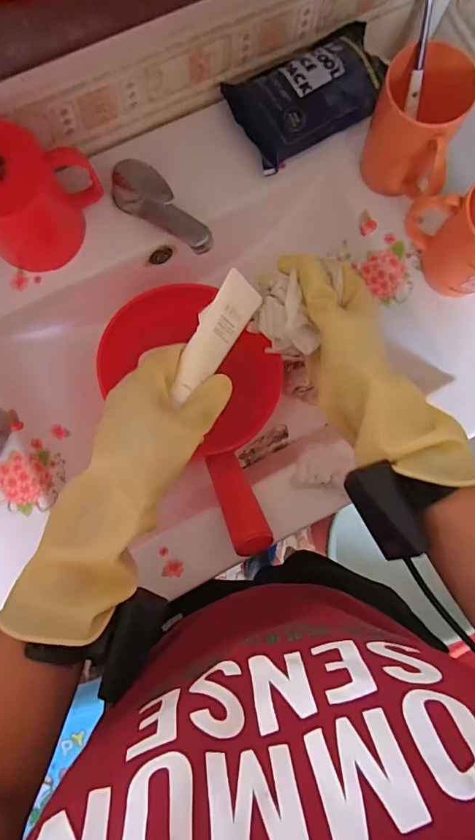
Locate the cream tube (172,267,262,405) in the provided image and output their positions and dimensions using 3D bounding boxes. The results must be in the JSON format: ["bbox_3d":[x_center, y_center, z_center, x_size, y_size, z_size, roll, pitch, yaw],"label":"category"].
[{"bbox_3d":[-0.023,-0.068,0.376,0.039,0.024,0.109,38,79,-38],"label":"cream tube"}]

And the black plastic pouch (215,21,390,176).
[{"bbox_3d":[0.085,-0.358,0.492,0.182,0.030,0.103,-31,85,-7],"label":"black plastic pouch"}]

